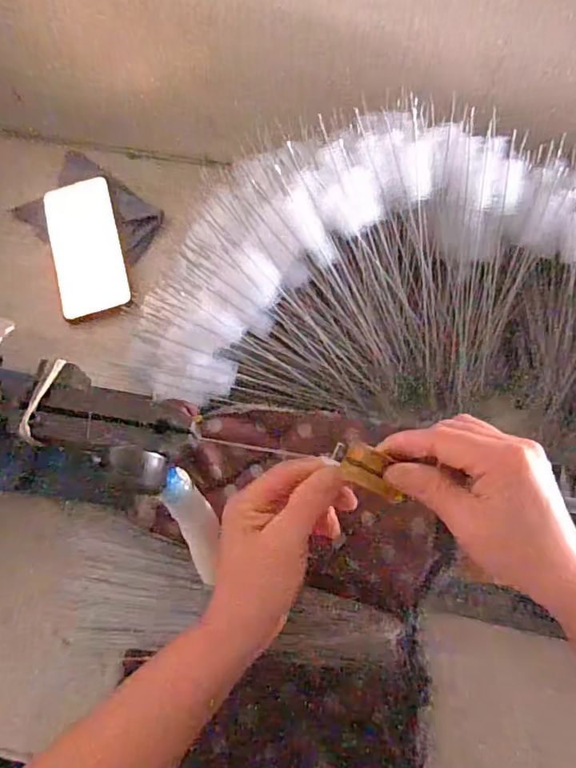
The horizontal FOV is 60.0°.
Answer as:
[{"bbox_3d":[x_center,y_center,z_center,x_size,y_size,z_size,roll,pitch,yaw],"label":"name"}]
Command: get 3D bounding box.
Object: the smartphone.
[{"bbox_3d":[-0.216,-0.147,0.535,0.073,0.004,0.154,-15,77,1],"label":"smartphone"}]

